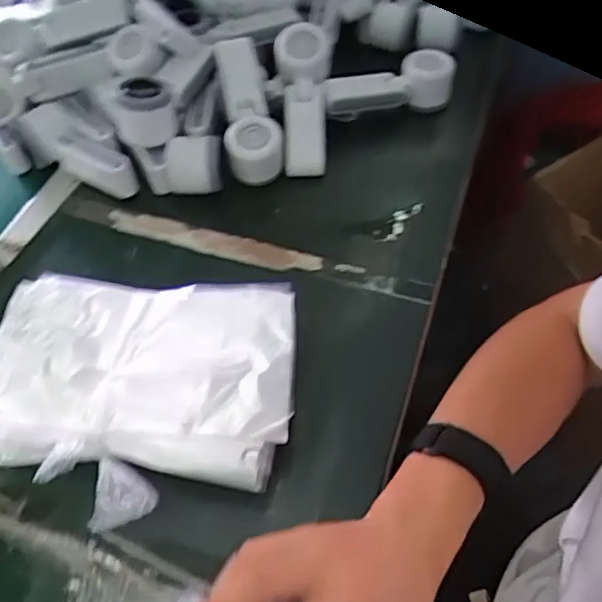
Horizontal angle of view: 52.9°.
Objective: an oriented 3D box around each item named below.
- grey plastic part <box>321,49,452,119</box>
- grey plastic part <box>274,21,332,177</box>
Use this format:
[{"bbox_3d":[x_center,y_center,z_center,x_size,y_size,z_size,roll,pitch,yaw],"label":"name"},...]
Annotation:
[{"bbox_3d":[0.101,-0.249,0.712,0.168,0.048,0.048,-20,55,-12],"label":"grey plastic part"},{"bbox_3d":[0.001,-0.223,0.678,0.063,0.044,0.170,-1,82,-3],"label":"grey plastic part"}]

